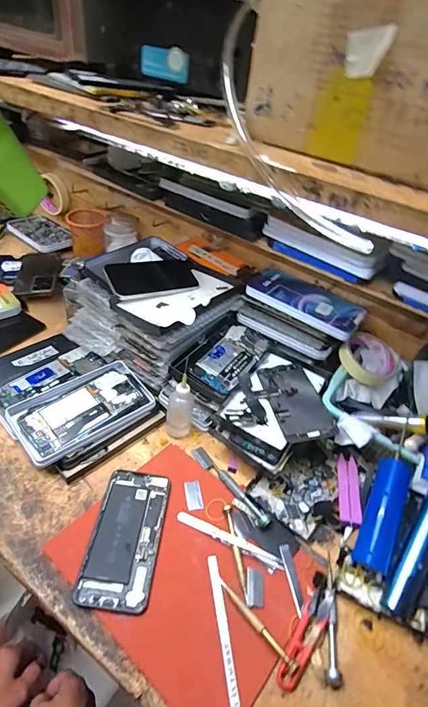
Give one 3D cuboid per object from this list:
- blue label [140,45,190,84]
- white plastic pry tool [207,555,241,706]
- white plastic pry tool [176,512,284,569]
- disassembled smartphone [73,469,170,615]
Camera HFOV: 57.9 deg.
[{"bbox_3d":[-0.052,-0.310,0.415,0.066,0.026,0.010,28,44,20],"label":"blue label"},{"bbox_3d":[0.009,0.276,0.395,0.011,0.004,0.130,-2,42,-12],"label":"white plastic pry tool"},{"bbox_3d":[0.019,0.220,0.461,0.133,0.004,0.015,21,43,13],"label":"white plastic pry tool"},{"bbox_3d":[-0.101,0.209,0.451,0.077,0.008,0.155,8,41,-1],"label":"disassembled smartphone"}]

